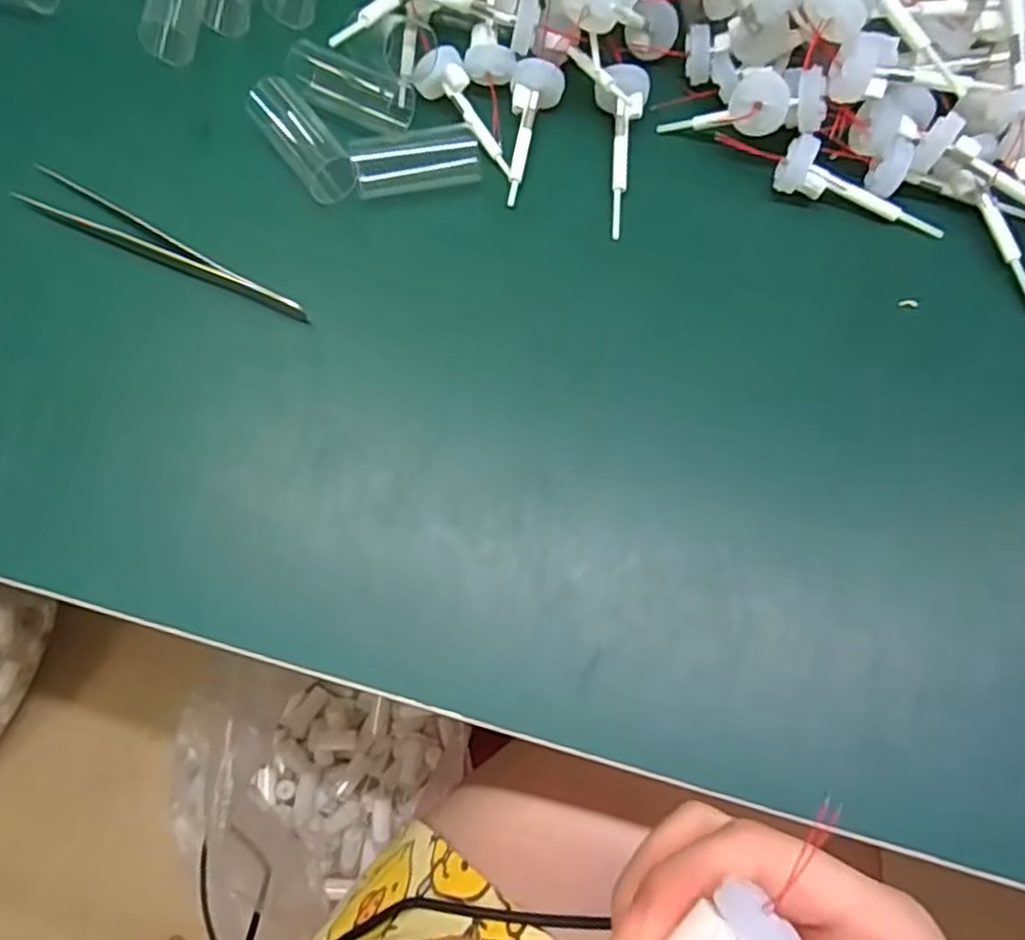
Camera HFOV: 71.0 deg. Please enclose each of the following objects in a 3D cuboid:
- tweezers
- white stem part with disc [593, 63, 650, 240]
[{"bbox_3d":[-0.136,-0.085,0.273,0.128,0.007,0.017,29,77,9],"label":"tweezers"},{"bbox_3d":[0.040,-0.123,0.275,0.019,0.018,0.064,7,75,3],"label":"white stem part with disc"}]

